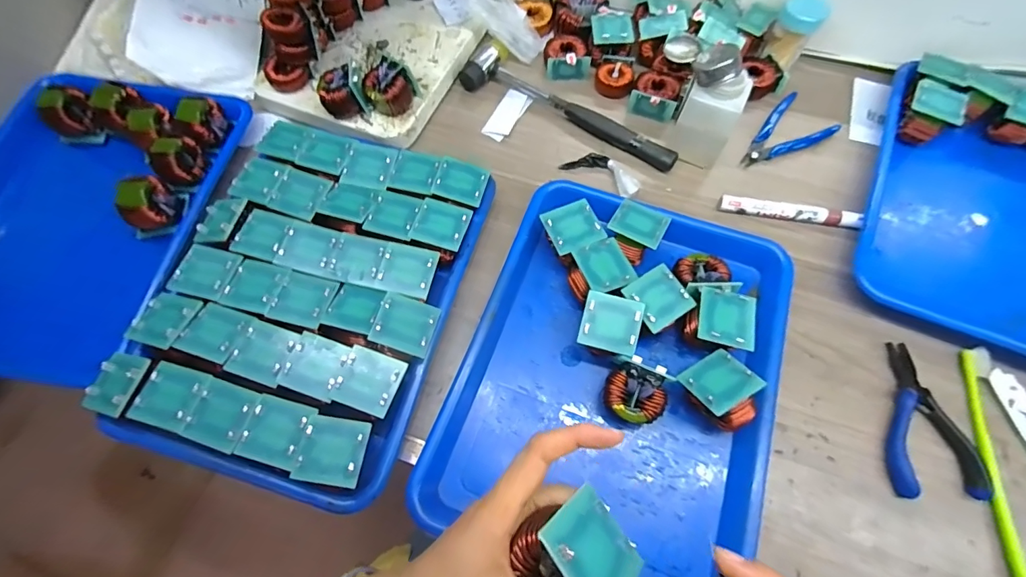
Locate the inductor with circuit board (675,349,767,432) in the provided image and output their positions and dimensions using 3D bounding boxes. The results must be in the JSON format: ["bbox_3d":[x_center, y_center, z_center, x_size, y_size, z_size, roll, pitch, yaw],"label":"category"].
[{"bbox_3d":[0.163,0.082,0.353,0.048,0.036,0.051,-32,42,-15],"label":"inductor with circuit board"}]

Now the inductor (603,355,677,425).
[{"bbox_3d":[0.098,0.086,0.368,0.048,0.044,0.046,22,67,11],"label":"inductor"}]

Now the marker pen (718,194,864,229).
[{"bbox_3d":[0.274,-0.076,0.450,0.130,0.013,0.016,9,66,5],"label":"marker pen"}]

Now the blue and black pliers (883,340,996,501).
[{"bbox_3d":[0.331,0.103,0.367,0.069,0.016,0.121,0,66,1],"label":"blue and black pliers"}]

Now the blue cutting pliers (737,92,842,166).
[{"bbox_3d":[0.292,-0.171,0.499,0.112,0.012,0.065,-29,69,-12],"label":"blue cutting pliers"}]

